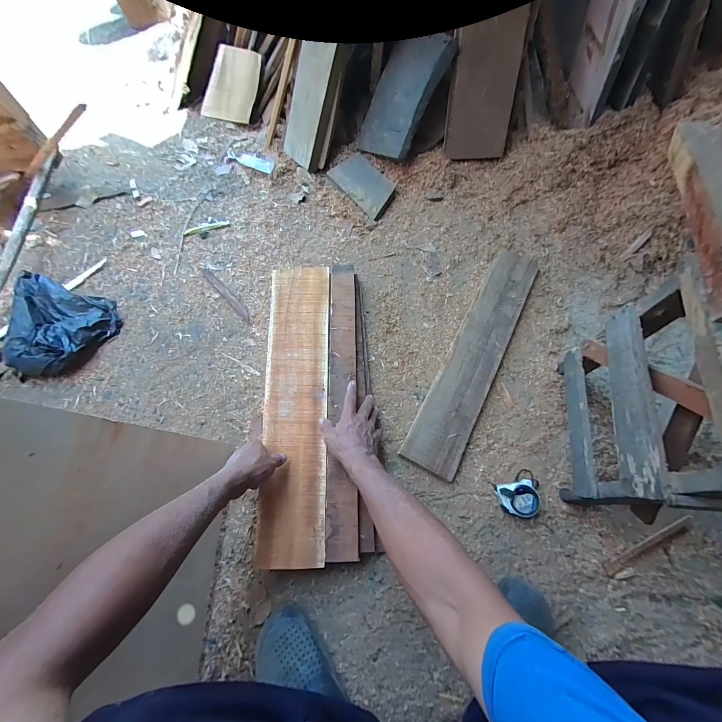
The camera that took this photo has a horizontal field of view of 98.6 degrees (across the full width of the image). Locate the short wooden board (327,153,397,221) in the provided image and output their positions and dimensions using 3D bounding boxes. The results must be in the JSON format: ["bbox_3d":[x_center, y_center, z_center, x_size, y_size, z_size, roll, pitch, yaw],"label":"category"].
[{"bbox_3d":[0.015,-0.539,0.952,0.143,0.024,0.227,-39,69,-14],"label":"short wooden board"}]

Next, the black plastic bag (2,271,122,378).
[{"bbox_3d":[-0.698,-0.075,0.717,0.207,0.080,0.222,9,66,7],"label":"black plastic bag"}]

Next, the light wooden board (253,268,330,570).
[{"bbox_3d":[-0.132,0.059,0.641,0.131,0.010,0.618,-3,66,0],"label":"light wooden board"}]

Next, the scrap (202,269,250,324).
[{"bbox_3d":[-0.351,-0.177,0.805,0.022,0.004,0.223,-40,70,-14],"label":"scrap"}]

